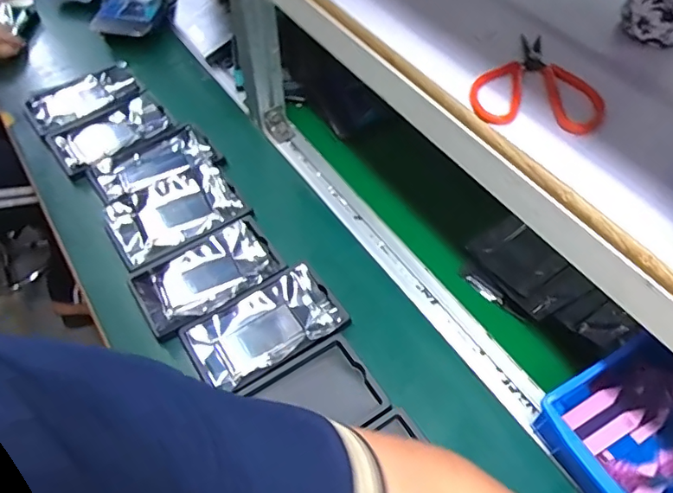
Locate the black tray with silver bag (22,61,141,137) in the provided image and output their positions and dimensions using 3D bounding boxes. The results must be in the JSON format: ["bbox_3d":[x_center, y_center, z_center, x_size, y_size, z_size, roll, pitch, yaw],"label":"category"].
[{"bbox_3d":[-0.366,-0.214,0.751,0.152,0.022,0.089,-34,61,-23],"label":"black tray with silver bag"}]

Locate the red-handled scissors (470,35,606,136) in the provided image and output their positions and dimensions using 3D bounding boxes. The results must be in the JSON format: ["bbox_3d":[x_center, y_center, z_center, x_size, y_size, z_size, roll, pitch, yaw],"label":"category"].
[{"bbox_3d":[0.165,-0.139,0.435,0.101,0.010,0.111,7,54,4],"label":"red-handled scissors"}]

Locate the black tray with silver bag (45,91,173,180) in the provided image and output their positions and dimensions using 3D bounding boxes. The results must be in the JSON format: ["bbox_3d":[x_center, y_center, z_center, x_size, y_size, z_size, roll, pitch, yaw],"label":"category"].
[{"bbox_3d":[-0.308,-0.157,0.711,0.154,0.017,0.098,-32,60,-22],"label":"black tray with silver bag"}]

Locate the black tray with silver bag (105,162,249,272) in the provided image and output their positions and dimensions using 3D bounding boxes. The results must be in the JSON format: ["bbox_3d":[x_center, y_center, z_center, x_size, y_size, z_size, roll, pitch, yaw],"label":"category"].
[{"bbox_3d":[-0.196,-0.043,0.629,0.154,0.016,0.101,-29,59,-20],"label":"black tray with silver bag"}]

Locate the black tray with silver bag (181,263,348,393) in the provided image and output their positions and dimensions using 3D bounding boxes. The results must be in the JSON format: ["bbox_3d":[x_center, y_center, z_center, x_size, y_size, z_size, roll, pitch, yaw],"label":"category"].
[{"bbox_3d":[-0.074,0.088,0.546,0.154,0.026,0.093,-29,60,-20],"label":"black tray with silver bag"}]

